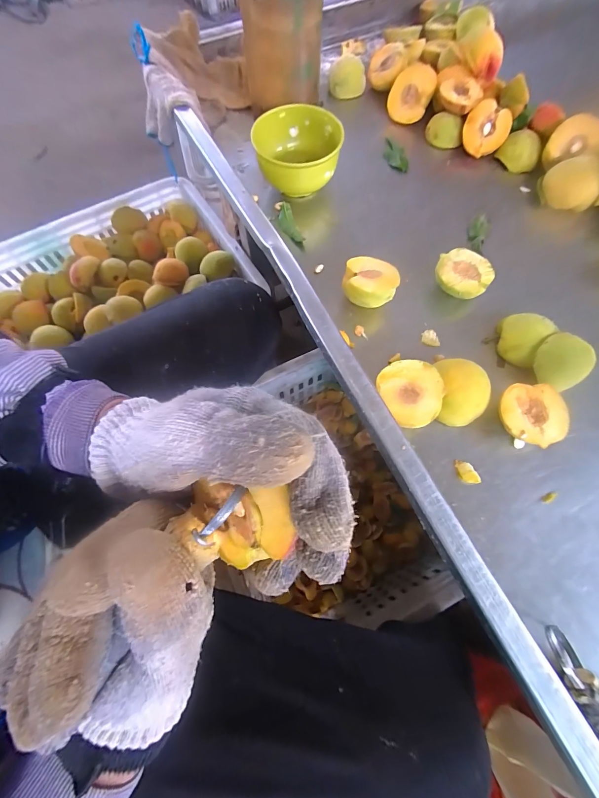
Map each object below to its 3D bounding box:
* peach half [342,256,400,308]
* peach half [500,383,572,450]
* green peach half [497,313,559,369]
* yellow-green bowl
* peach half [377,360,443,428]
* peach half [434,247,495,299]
[{"bbox_3d":[0.077,-0.129,0.363,0.056,0.038,0.053,0,70,-1],"label":"peach half"},{"bbox_3d":[0.218,0.018,0.314,0.059,0.027,0.055,-1,70,-1],"label":"peach half"},{"bbox_3d":[0.230,-0.064,0.343,0.045,0.031,0.050,37,74,11],"label":"green peach half"},{"bbox_3d":[-0.001,-0.314,0.421,0.101,0.055,0.109,0,70,-1],"label":"yellow-green bowl"},{"bbox_3d":[0.107,-0.006,0.316,0.053,0.030,0.062,-24,80,10],"label":"peach half"},{"bbox_3d":[0.184,-0.139,0.373,0.058,0.026,0.056,0,70,-1],"label":"peach half"}]

